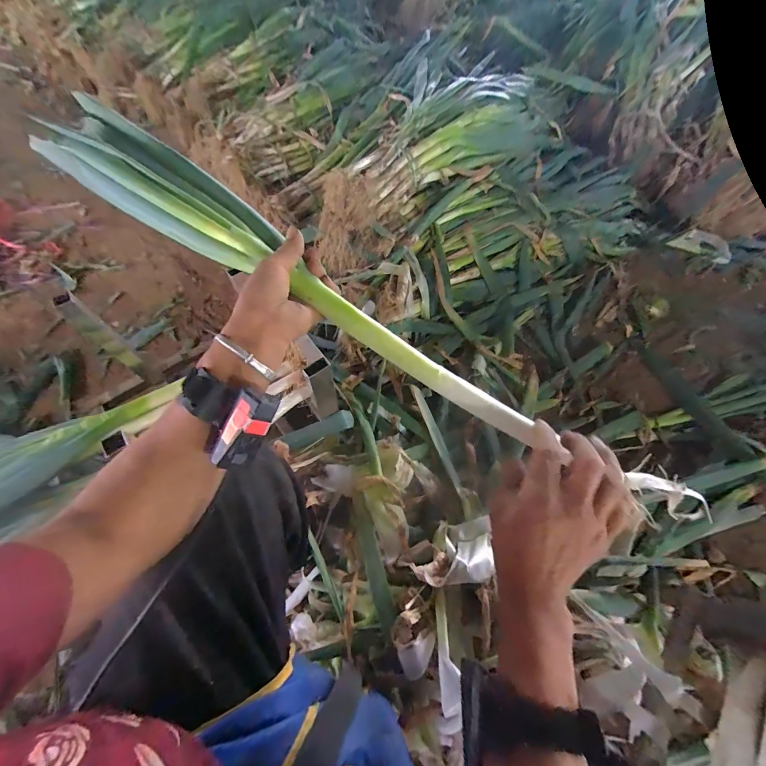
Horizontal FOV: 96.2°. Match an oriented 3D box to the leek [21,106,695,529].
[{"bbox_3d":[-0.050,-0.087,0.369,0.810,0.056,0.086,34,65,5],"label":"leek"}]

